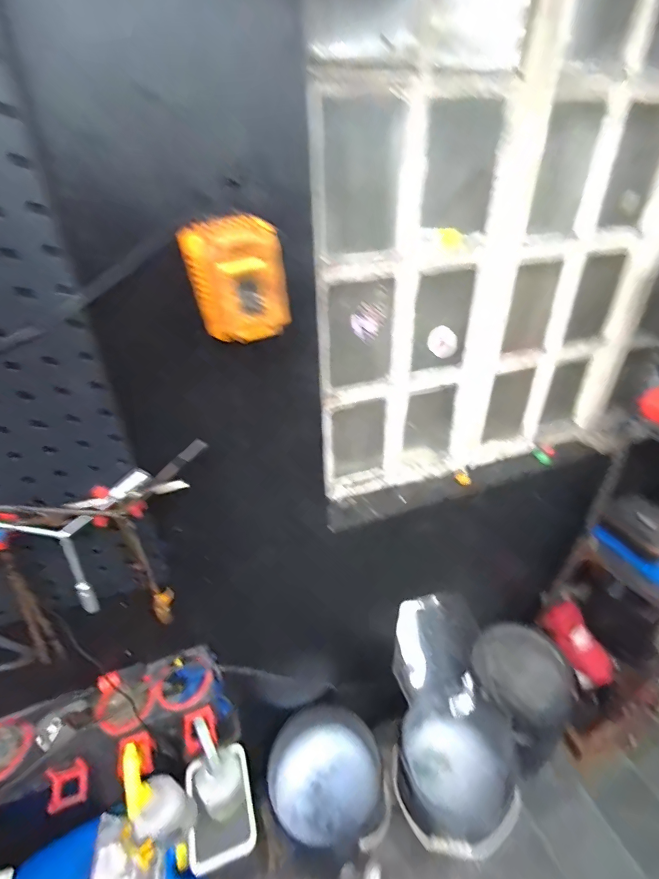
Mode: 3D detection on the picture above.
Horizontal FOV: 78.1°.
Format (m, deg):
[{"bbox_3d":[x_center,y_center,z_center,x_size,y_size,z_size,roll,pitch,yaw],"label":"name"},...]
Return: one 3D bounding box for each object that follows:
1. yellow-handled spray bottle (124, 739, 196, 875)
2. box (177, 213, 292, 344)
[{"bbox_3d":[-0.315,0.674,0.747,0.085,0.279,0.090,8,35,15],"label":"yellow-handled spray bottle"},{"bbox_3d":[-0.104,-0.181,0.459,0.086,0.126,0.076,25,42,34],"label":"box"}]

